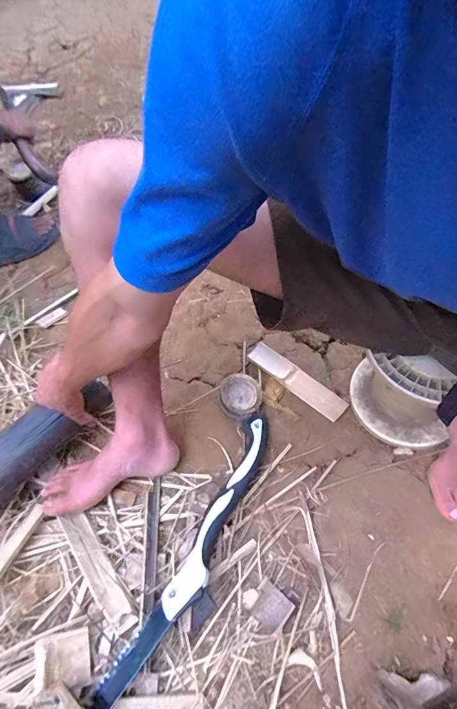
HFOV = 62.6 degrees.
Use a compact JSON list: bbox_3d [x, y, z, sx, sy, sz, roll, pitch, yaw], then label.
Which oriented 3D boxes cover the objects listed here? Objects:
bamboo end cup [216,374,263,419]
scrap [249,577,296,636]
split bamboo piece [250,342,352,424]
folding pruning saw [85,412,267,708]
[{"bbox_3d":[0.022,0.084,0.711,0.078,0.050,0.086,0,61,3],"label":"bamboo end cup"},{"bbox_3d":[0.059,0.360,0.539,0.053,0.009,0.050,28,57,37],"label":"scrap"},{"bbox_3d":[0.129,0.046,0.733,0.215,0.019,0.049,38,67,25],"label":"split bamboo piece"},{"bbox_3d":[-0.086,0.340,0.552,0.084,0.045,0.614,25,61,20],"label":"folding pruning saw"}]

